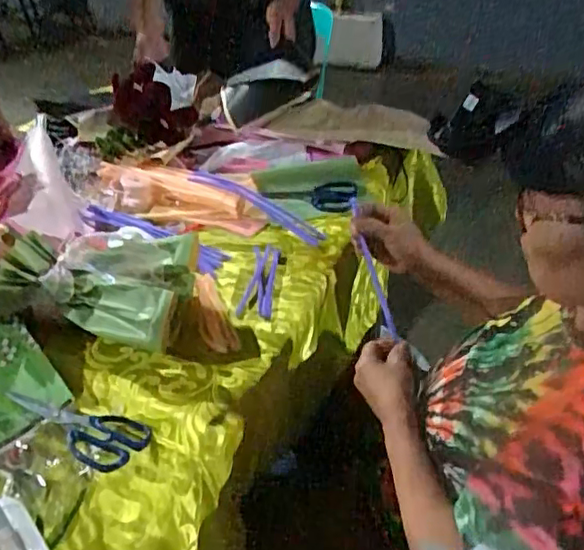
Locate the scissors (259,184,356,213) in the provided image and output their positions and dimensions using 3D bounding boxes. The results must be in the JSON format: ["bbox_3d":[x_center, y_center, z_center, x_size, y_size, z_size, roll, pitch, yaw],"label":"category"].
[{"bbox_3d":[0.031,-0.139,1.063,0.159,0.019,0.094,4,40,12],"label":"scissors"}]

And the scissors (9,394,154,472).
[{"bbox_3d":[-0.239,0.161,0.673,0.169,0.025,0.071,19,45,28],"label":"scissors"}]

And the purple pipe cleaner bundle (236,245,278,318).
[{"bbox_3d":[-0.049,0.011,0.894,0.050,0.018,0.159,-1,39,7],"label":"purple pipe cleaner bundle"}]

